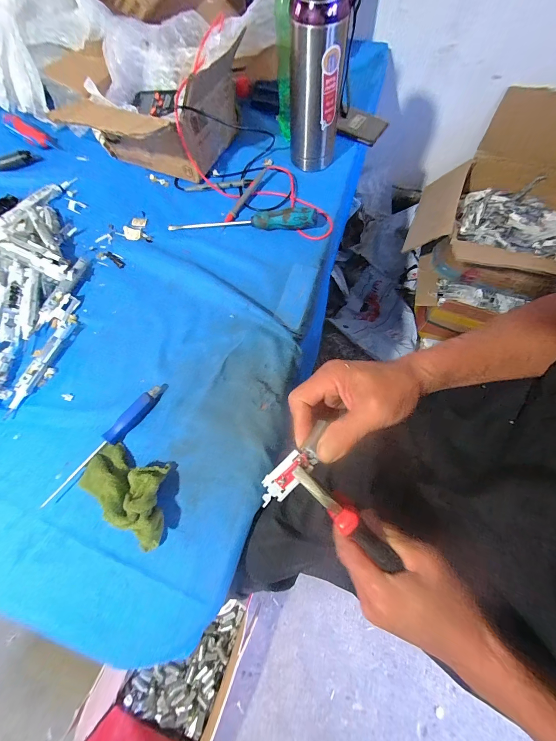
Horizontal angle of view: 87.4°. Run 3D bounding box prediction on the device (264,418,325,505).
[{"bbox_3d":[0.017,0.081,0.255,0.025,0.010,0.085,39,78,14],"label":"device"}]

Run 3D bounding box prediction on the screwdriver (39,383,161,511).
[{"bbox_3d":[-0.221,0.095,0.376,0.021,0.020,0.188,37,76,14],"label":"screwdriver"}]

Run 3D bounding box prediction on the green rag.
[{"bbox_3d":[-0.176,0.138,0.345,0.131,0.039,0.082,35,76,13],"label":"green rag"}]

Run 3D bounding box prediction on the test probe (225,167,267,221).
[{"bbox_3d":[-0.054,-0.311,0.511,0.015,0.008,0.136,26,74,11],"label":"test probe"}]

